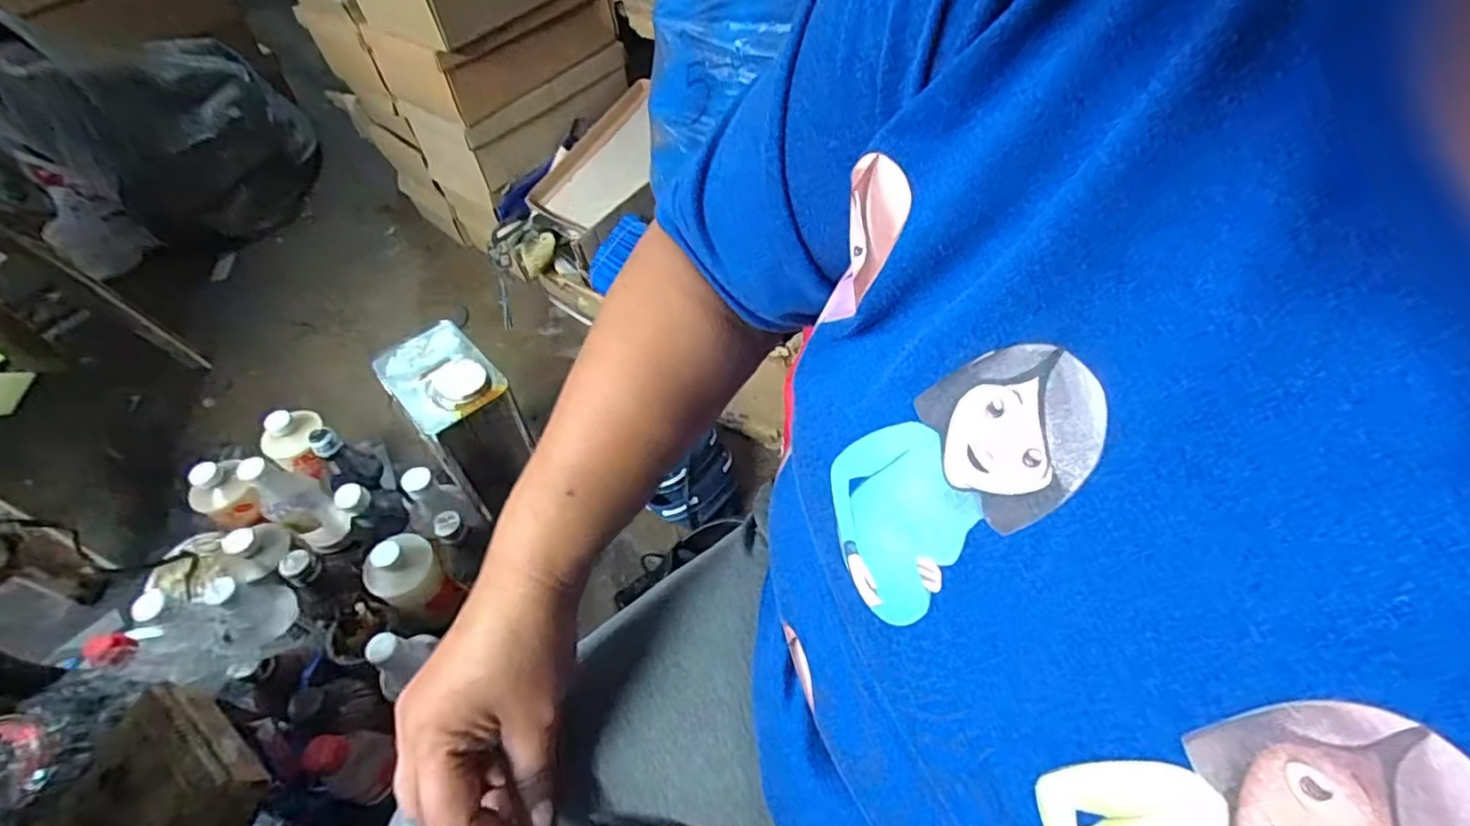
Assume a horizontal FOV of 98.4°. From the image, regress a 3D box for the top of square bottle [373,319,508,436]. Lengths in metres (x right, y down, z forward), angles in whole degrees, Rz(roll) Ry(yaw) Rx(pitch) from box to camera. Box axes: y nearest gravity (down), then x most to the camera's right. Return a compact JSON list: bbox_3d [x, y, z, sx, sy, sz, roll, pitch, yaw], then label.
[{"bbox_3d":[-0.348,-0.048,0.743,0.106,0.019,0.146,-37,62,-23],"label":"top of square bottle"}]

